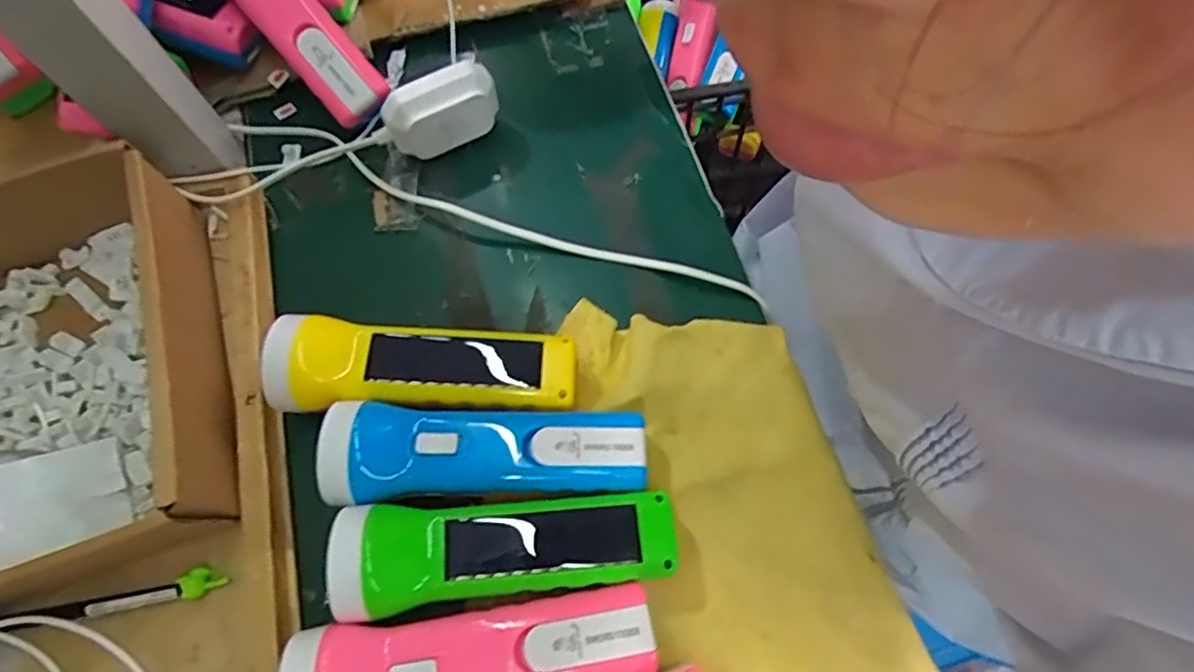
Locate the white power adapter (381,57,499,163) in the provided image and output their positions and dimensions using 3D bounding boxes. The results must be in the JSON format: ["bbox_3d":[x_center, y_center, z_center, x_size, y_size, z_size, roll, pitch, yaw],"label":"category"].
[{"bbox_3d":[-0.100,-0.144,0.414,0.073,0.055,0.023,-28,69,-9],"label":"white power adapter"}]

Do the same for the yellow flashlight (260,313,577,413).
[{"bbox_3d":[-0.092,0.019,0.345,0.163,0.049,0.050,2,66,3],"label":"yellow flashlight"}]

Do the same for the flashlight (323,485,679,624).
[{"bbox_3d":[-0.043,0.105,0.309,0.163,0.043,0.050,-4,66,0],"label":"flashlight"}]

